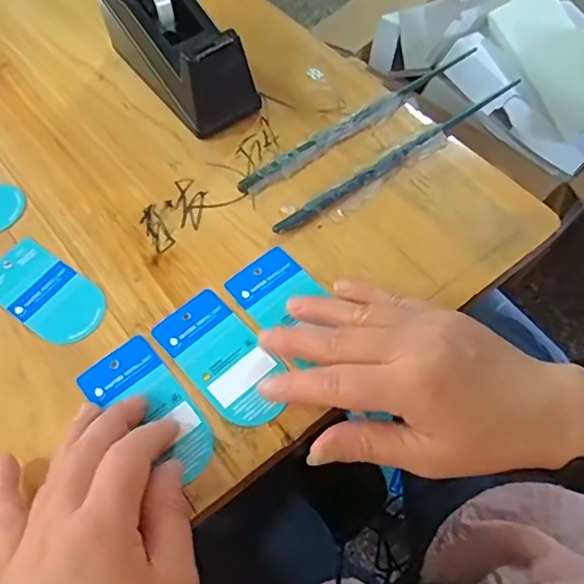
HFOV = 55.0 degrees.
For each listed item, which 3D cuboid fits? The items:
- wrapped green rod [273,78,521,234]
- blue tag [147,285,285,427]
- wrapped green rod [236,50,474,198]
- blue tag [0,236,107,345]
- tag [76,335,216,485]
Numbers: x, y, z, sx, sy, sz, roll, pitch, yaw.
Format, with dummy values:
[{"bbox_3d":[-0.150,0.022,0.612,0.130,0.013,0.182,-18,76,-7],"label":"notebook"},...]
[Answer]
[{"bbox_3d":[0.084,-0.097,0.407,0.221,0.008,0.021,-32,62,-15],"label":"wrapped green rod"},{"bbox_3d":[-0.041,0.040,0.337,0.046,0.004,0.093,-39,64,-18],"label":"blue tag"},{"bbox_3d":[0.052,-0.134,0.430,0.218,0.008,0.019,-34,62,-16],"label":"wrapped green rod"},{"bbox_3d":[-0.164,-0.001,0.370,0.094,0.004,0.046,32,66,21],"label":"blue tag"},{"bbox_3d":[-0.081,0.068,0.324,0.045,0.005,0.094,-40,66,-17],"label":"tag"}]

